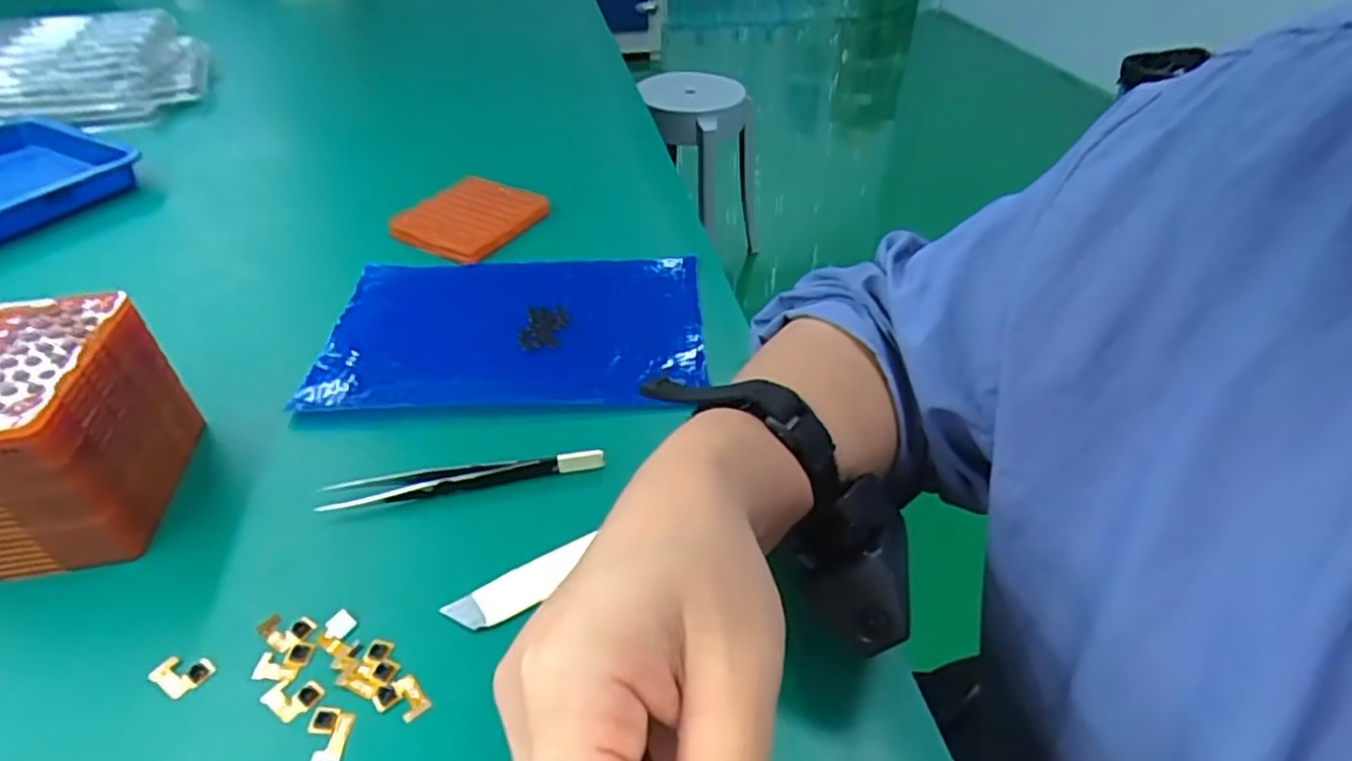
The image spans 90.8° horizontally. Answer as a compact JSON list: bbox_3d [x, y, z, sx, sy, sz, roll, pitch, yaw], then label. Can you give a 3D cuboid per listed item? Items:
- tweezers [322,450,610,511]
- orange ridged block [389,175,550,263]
[{"bbox_3d":[-0.098,0.046,0.312,0.127,0.010,0.015,-7,43,-6],"label":"tweezers"},{"bbox_3d":[-0.156,-0.127,0.508,0.082,0.010,0.091,24,48,25],"label":"orange ridged block"}]

